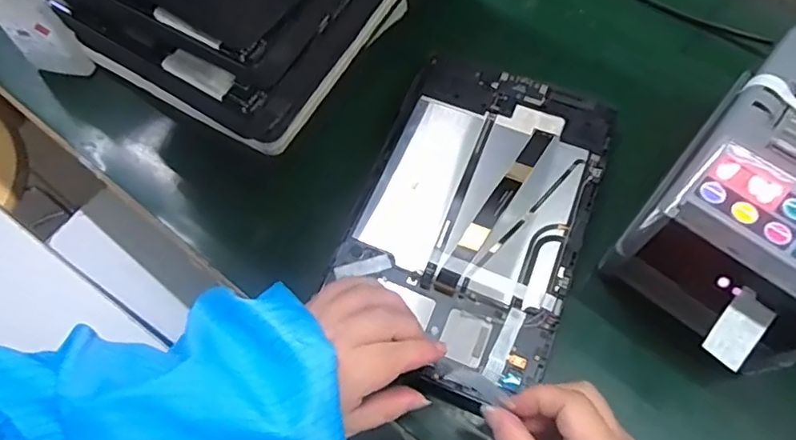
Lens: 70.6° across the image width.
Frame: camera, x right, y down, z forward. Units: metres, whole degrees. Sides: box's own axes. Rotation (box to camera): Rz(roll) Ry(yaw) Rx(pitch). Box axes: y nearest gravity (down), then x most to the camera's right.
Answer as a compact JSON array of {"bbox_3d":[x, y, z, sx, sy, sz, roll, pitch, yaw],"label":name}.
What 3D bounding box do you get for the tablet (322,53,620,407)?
[{"bbox_3d":[0.052,-0.004,0.390,0.148,0.014,0.241,20,66,10],"label":"tablet"}]

